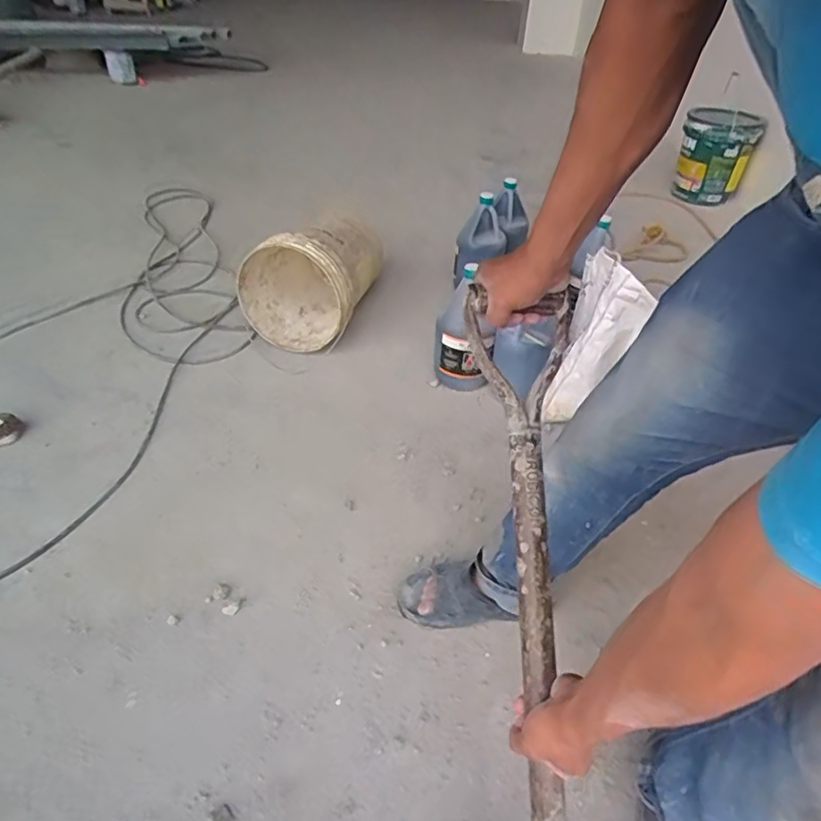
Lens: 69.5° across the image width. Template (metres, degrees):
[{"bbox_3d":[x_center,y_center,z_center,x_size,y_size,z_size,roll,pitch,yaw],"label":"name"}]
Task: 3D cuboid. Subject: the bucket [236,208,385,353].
[{"bbox_3d":[-0.258,-0.399,1.671,0.286,0.304,0.426,10,41,8],"label":"bucket"}]

